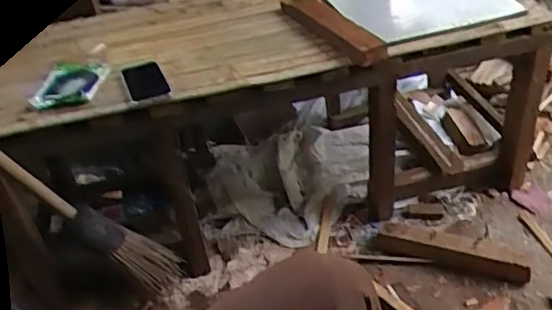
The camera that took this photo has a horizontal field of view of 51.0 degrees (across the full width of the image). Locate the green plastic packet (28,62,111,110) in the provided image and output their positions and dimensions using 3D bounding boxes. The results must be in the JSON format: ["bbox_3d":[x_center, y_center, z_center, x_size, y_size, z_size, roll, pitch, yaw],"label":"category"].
[{"bbox_3d":[-0.369,-0.125,1.044,0.113,0.028,0.148,-4,31,3],"label":"green plastic packet"}]

